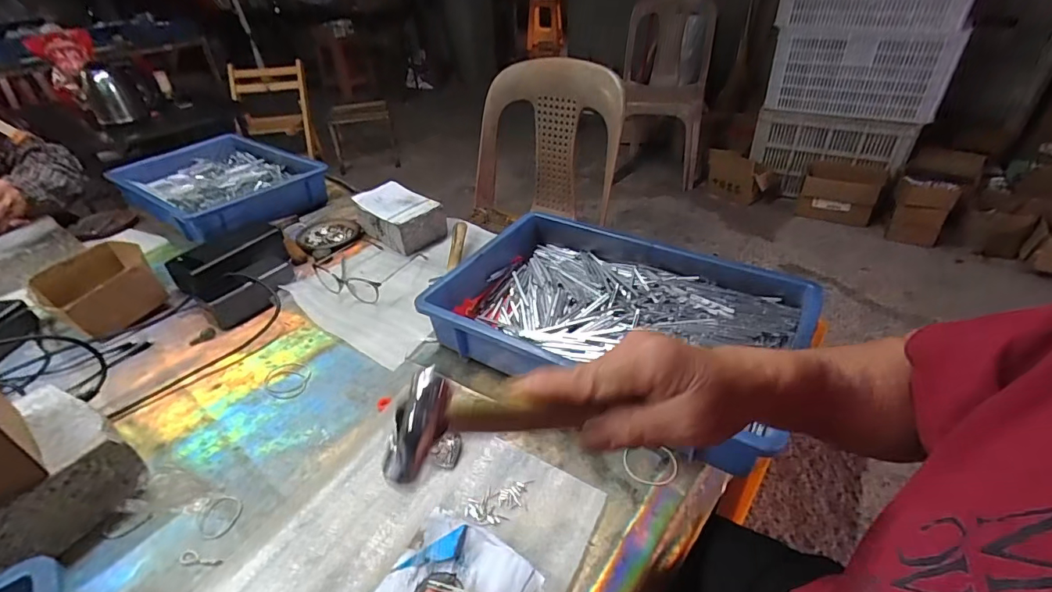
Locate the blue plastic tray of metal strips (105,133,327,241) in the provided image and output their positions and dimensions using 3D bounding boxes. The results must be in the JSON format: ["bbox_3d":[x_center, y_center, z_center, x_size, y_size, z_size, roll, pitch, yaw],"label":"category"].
[{"bbox_3d":[-0.655,-0.236,1.022,0.383,0.089,0.287,23,44,31],"label":"blue plastic tray of metal strips"}]

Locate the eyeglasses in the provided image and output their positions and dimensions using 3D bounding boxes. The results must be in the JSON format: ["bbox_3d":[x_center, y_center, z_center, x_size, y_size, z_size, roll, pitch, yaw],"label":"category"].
[{"bbox_3d":[-0.264,-0.058,0.782,0.167,0.034,0.146,17,41,25],"label":"eyeglasses"}]

